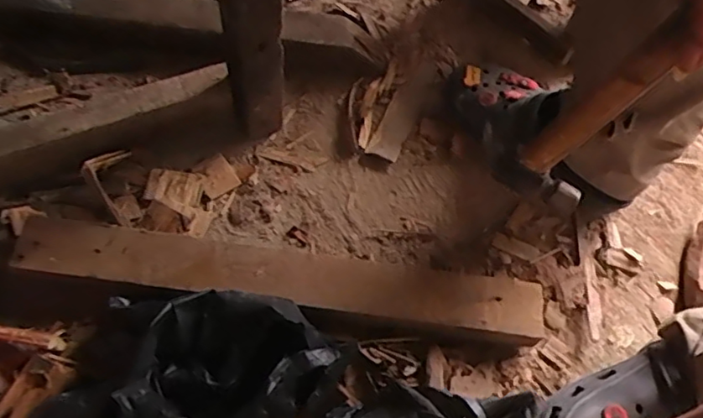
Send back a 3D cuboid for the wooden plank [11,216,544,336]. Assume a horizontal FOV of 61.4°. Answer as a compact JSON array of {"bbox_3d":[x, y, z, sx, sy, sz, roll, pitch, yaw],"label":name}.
[{"bbox_3d":[-0.069,0.066,0.584,0.510,0.015,0.062,8,63,0],"label":"wooden plank"}]

